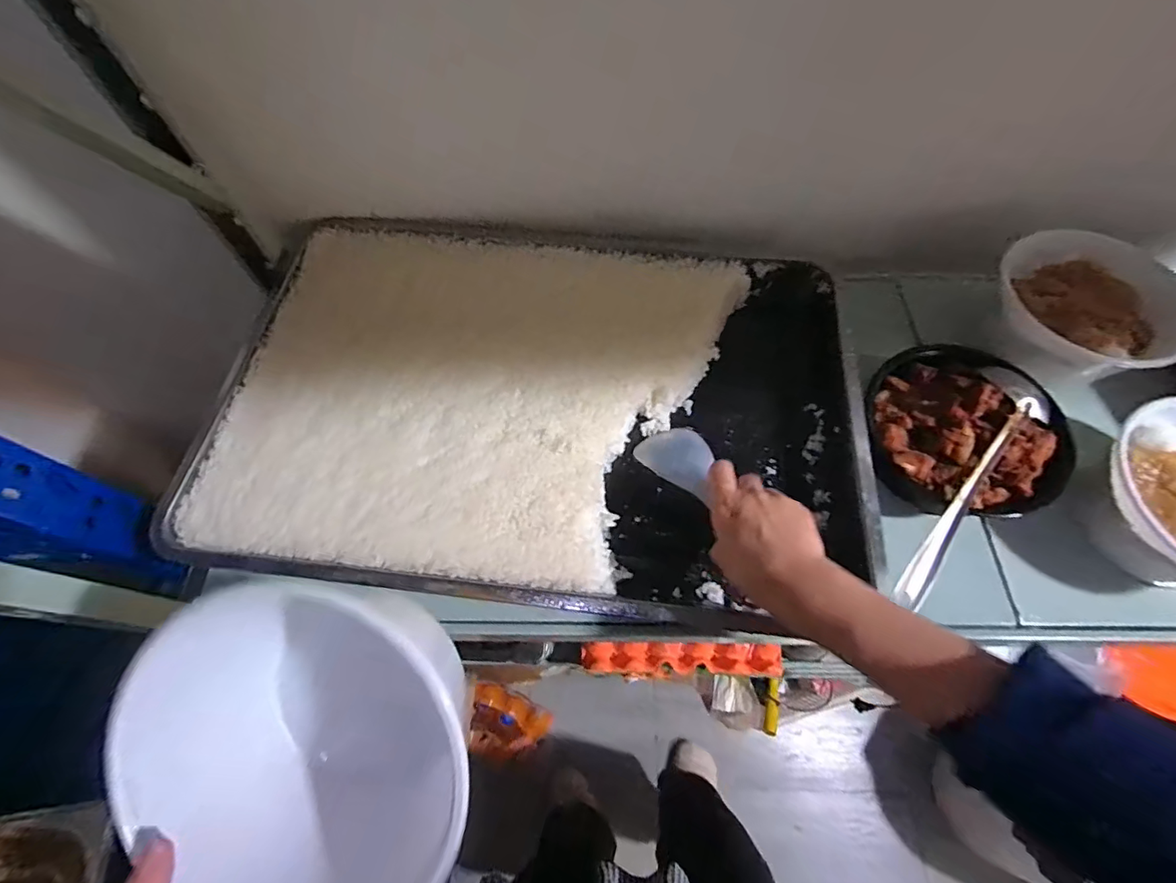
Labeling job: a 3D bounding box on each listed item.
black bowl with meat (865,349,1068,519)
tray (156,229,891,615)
[{"bbox_3d":[0.337,-0.012,0.447,0.165,0.067,0.151,-1,64,2],"label":"black bowl with meat"},{"bbox_3d":[-0.046,-0.045,0.496,0.580,0.067,0.383,4,64,4],"label":"tray"}]

